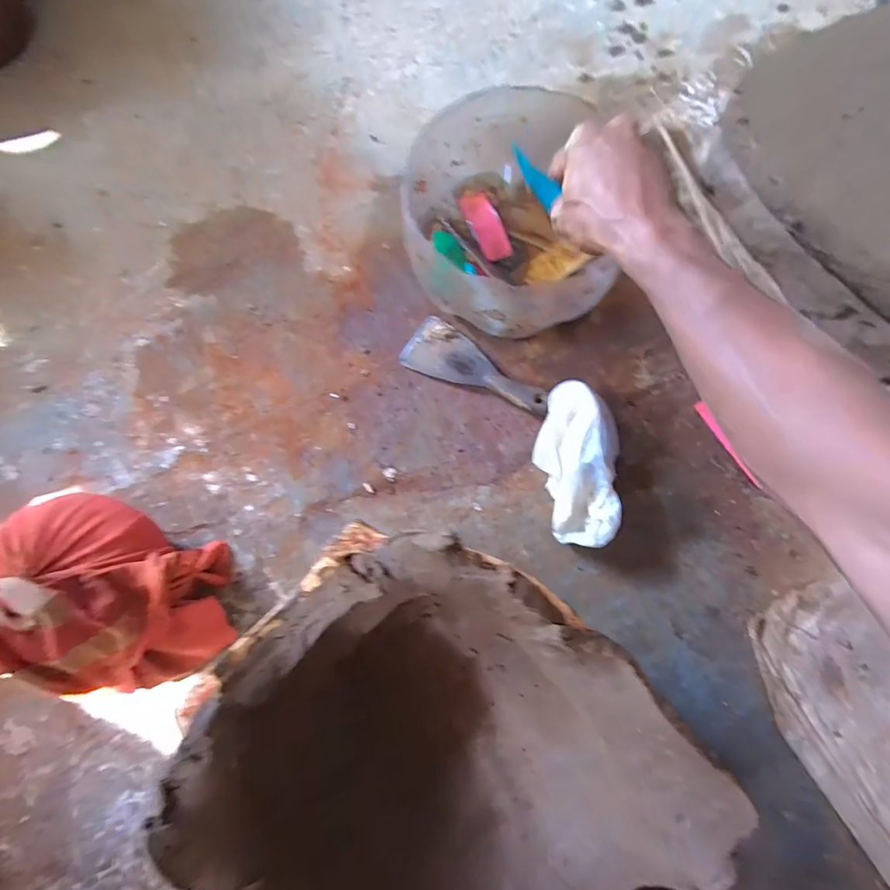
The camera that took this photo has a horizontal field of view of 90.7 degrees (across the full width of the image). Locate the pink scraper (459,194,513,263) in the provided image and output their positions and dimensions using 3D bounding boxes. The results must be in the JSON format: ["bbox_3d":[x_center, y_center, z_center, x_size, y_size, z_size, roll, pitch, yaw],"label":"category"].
[{"bbox_3d":[0.050,-0.269,0.542,0.036,0.014,0.096,-23,78,-6],"label":"pink scraper"}]

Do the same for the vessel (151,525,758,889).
[{"bbox_3d":[-0.003,0.232,0.324,0.331,0.156,0.269,40,78,9],"label":"vessel"}]

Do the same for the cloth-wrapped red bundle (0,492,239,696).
[{"bbox_3d":[-0.323,0.144,0.408,0.212,0.120,0.165,16,77,3],"label":"cloth-wrapped red bundle"}]

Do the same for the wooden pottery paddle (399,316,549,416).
[{"bbox_3d":[0.040,-0.094,0.512,0.177,0.026,0.066,27,78,5],"label":"wooden pottery paddle"}]

